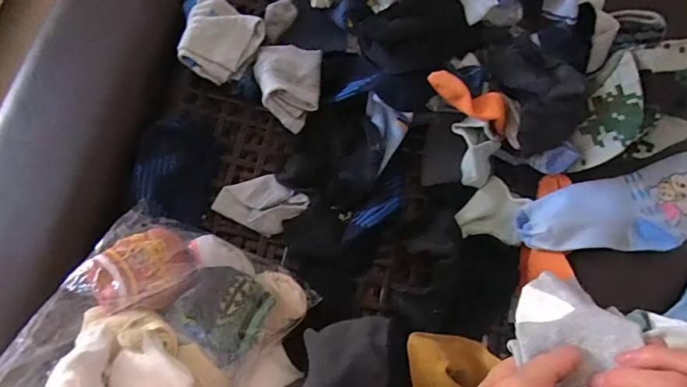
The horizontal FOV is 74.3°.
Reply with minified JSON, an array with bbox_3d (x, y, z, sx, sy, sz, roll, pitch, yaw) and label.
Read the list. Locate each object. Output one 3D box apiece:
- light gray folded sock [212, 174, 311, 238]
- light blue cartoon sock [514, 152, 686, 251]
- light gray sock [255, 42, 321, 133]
[{"bbox_3d":[-0.096,0.011,0.531,0.098,0.018,0.062,26,74,7],"label":"light gray folded sock"},{"bbox_3d":[0.297,0.022,0.479,0.216,0.043,0.086,-14,73,-5],"label":"light blue cartoon sock"},{"bbox_3d":[-0.068,-0.131,0.557,0.077,0.055,0.101,1,73,0],"label":"light gray sock"}]

